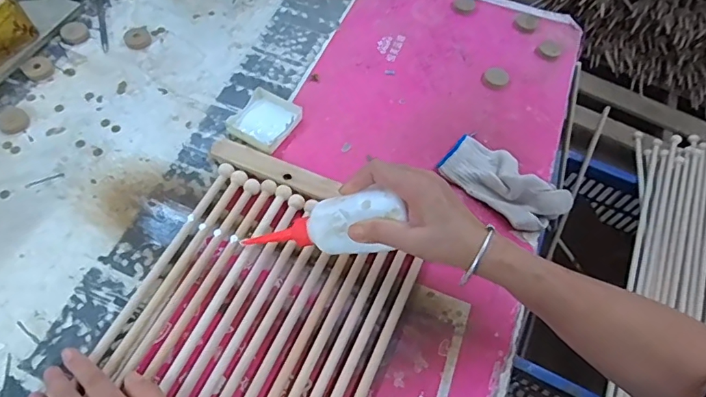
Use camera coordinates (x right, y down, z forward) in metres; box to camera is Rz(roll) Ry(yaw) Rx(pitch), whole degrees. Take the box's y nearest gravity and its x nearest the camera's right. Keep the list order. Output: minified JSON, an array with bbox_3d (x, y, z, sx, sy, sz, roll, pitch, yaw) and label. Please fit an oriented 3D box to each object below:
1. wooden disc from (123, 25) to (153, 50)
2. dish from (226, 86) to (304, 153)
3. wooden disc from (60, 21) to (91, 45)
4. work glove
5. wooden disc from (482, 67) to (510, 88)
[{"bbox_3d":[-0.309,-0.230,0.672,0.035,0.007,0.043,-19,62,-16],"label":"wooden disc"},{"bbox_3d":[-0.113,-0.101,0.603,0.071,0.016,0.081,24,60,10],"label":"dish"},{"bbox_3d":[-0.396,-0.237,0.666,0.035,0.010,0.040,-27,64,-19],"label":"wooden disc"},{"bbox_3d":[0.186,-0.025,0.569,0.150,0.040,0.077,39,63,18],"label":"work glove"},{"bbox_3d":[0.205,-0.173,0.674,0.034,0.012,0.038,34,62,15],"label":"wooden disc"}]

